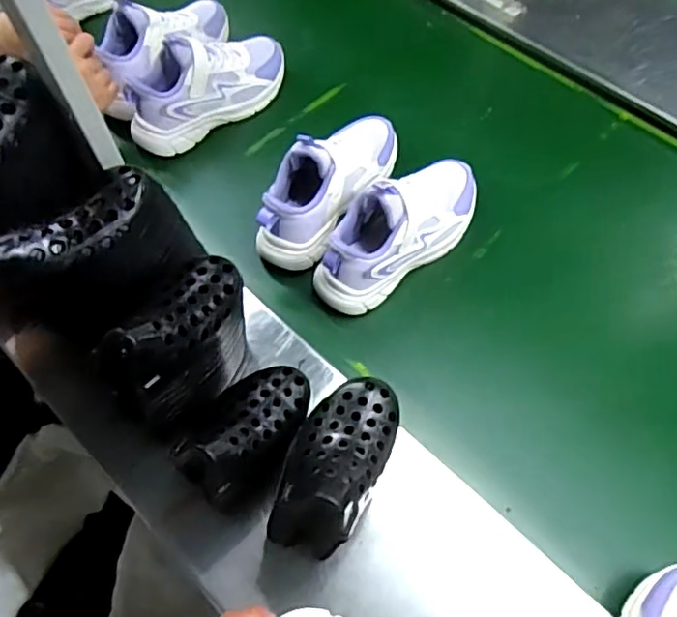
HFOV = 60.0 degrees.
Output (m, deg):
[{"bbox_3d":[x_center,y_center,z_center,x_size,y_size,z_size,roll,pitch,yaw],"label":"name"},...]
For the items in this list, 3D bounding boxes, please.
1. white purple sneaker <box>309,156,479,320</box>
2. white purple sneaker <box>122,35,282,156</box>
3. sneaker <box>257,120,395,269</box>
[{"bbox_3d":[0.078,-0.097,0.672,0.242,0.108,0.091,-39,71,-17],"label":"white purple sneaker"},{"bbox_3d":[-0.177,-0.308,0.797,0.244,0.121,0.092,-32,69,-15],"label":"white purple sneaker"},{"bbox_3d":[-0.001,-0.159,0.704,0.095,0.103,0.245,34,69,14],"label":"sneaker"}]

